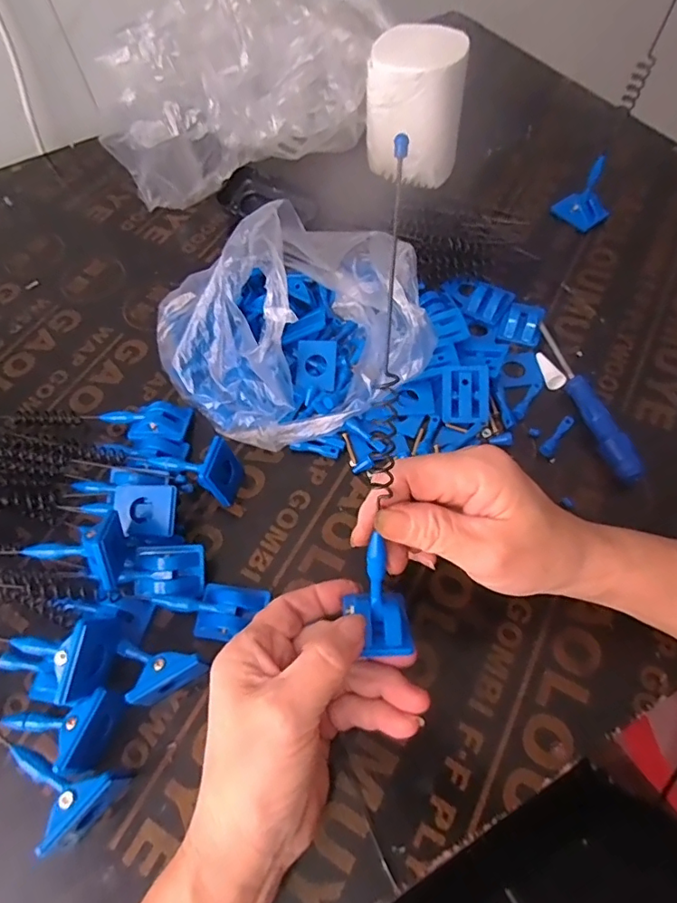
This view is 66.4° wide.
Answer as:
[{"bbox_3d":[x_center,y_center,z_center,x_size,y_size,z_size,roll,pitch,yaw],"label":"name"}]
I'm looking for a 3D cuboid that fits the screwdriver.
[{"bbox_3d":[0.183,-0.041,0.387,0.014,0.020,0.144,-15,60,-4],"label":"screwdriver"}]

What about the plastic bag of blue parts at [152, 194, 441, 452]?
[{"bbox_3d":[-0.037,-0.101,0.384,0.188,0.118,0.167,-23,61,-9],"label":"plastic bag of blue parts"}]

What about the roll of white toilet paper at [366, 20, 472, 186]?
[{"bbox_3d":[0.077,-0.344,0.523,0.092,0.111,0.090,-2,60,3],"label":"roll of white toilet paper"}]

